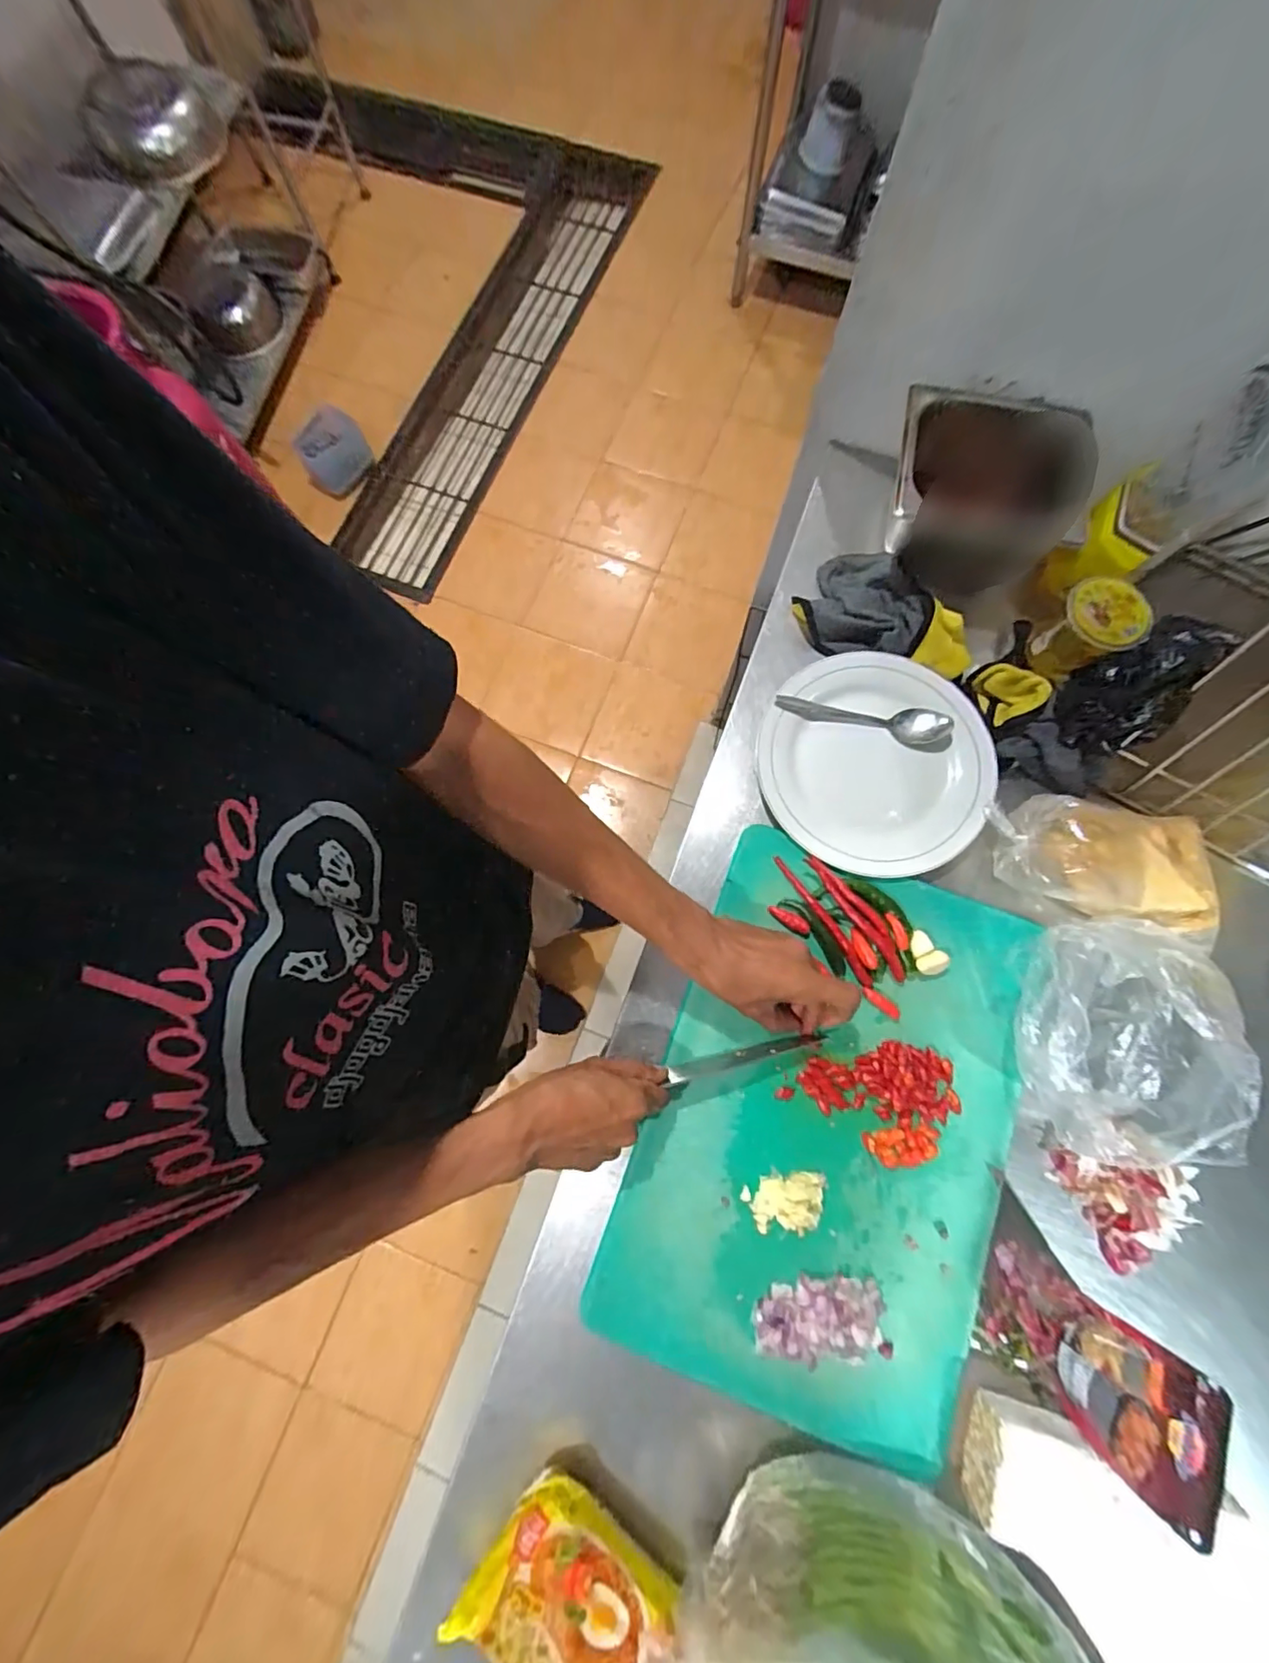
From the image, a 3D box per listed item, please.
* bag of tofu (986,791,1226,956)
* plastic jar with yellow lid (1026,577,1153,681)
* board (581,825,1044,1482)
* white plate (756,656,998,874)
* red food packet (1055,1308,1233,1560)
[{"bbox_3d":[0.412,0.029,0.485,0.176,0.064,0.103,8,76,3],"label":"bag of tofu"},{"bbox_3d":[0.414,-0.184,0.517,0.059,0.070,0.070,-31,80,-6],"label":"plastic jar with yellow lid"},{"bbox_3d":[0.170,0.243,0.477,0.298,0.024,0.432,20,77,6],"label":"board"},{"bbox_3d":[0.231,-0.067,0.546,0.207,0.033,0.213,0,76,1],"label":"white plate"},{"bbox_3d":[0.346,0.400,0.393,0.029,0.104,0.087,23,77,7],"label":"red food packet"}]

